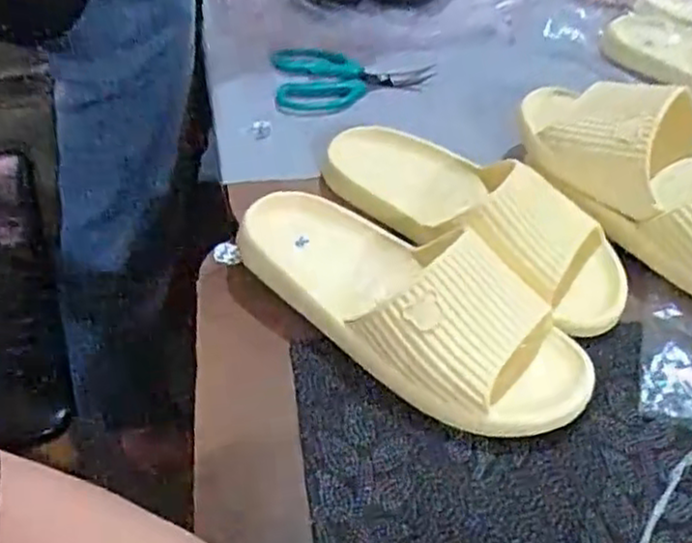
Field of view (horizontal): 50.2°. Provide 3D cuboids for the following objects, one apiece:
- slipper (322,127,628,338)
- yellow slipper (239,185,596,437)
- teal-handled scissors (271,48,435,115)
[{"bbox_3d":[0.089,-0.045,0.535,0.242,0.070,0.086,29,49,22],"label":"slipper"},{"bbox_3d":[0.036,0.013,0.472,0.240,0.070,0.098,33,52,25],"label":"yellow slipper"},{"bbox_3d":[0.006,-0.184,0.699,0.153,0.014,0.091,-8,46,-13],"label":"teal-handled scissors"}]

